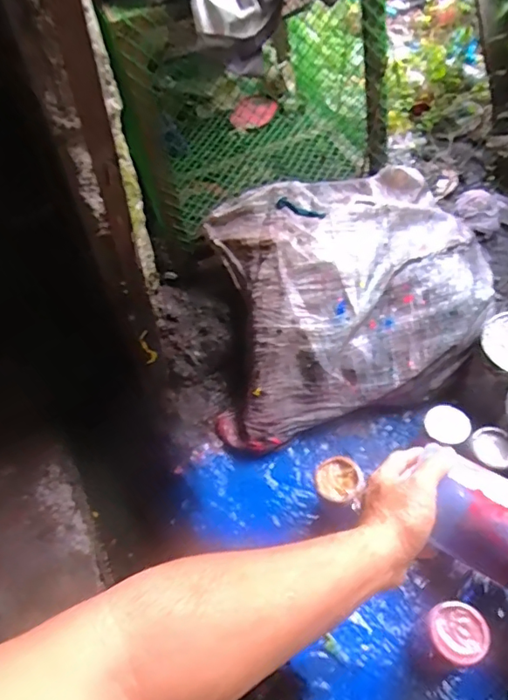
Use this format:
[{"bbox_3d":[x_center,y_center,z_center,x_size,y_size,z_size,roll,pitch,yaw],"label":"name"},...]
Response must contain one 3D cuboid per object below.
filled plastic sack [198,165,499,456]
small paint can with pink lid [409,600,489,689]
[{"bbox_3d":[0.232,-0.138,1.286,0.652,0.292,0.532,-14,52,-6],"label":"filled plastic sack"},{"bbox_3d":[0.327,0.505,0.900,0.107,0.168,0.093,-34,57,-20],"label":"small paint can with pink lid"}]

